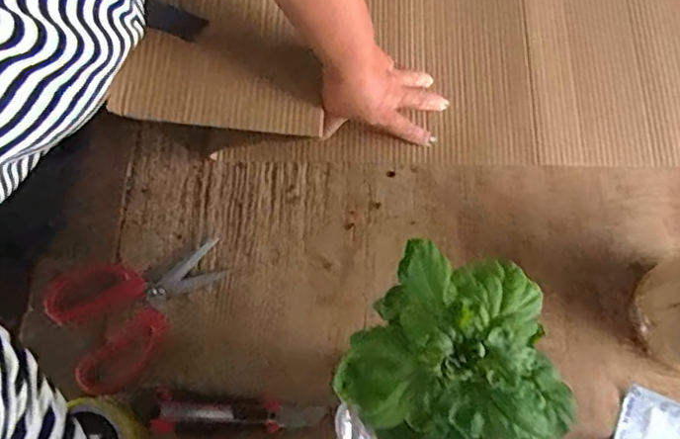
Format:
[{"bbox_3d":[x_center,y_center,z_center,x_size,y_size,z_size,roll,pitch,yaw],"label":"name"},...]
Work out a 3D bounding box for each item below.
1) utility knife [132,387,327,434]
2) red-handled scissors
[{"bbox_3d":[-0.108,0.192,0.568,0.179,0.016,0.037,5,73,2],"label":"utility knife"},{"bbox_3d":[-0.201,0.086,0.608,0.173,0.012,0.129,-26,72,-22],"label":"red-handled scissors"}]

